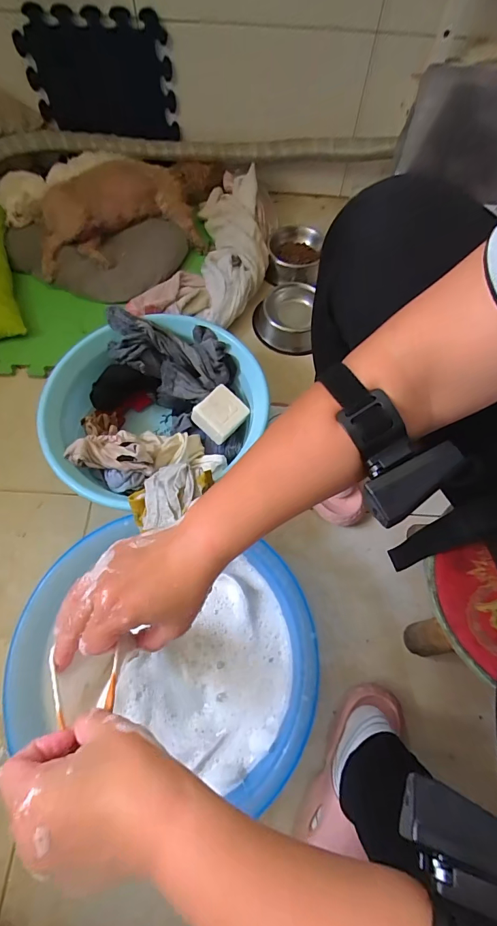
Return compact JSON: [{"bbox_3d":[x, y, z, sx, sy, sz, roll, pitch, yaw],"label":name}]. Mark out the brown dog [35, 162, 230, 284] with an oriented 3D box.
[{"bbox_3d":[-0.248,-0.565,0.881,0.440,0.097,0.218,-18,68,-9],"label":"brown dog"}]

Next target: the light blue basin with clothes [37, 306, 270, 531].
[{"bbox_3d":[-0.144,-0.073,0.657,0.291,0.174,0.334,25,68,9],"label":"light blue basin with clothes"}]

